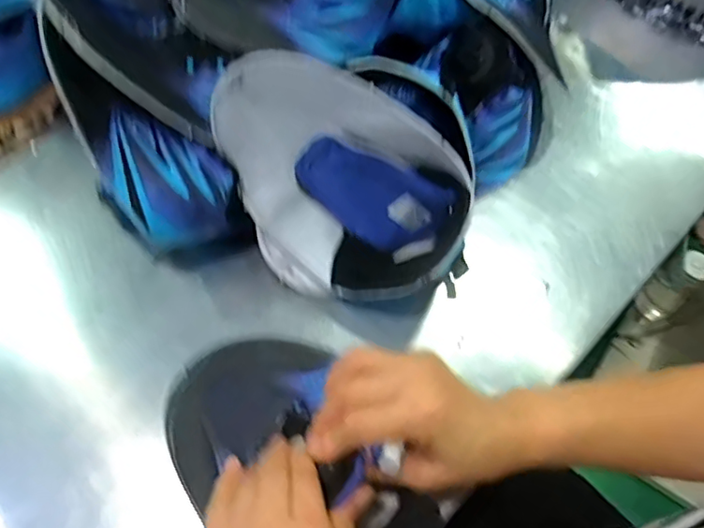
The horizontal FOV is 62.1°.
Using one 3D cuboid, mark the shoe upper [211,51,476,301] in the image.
[{"bbox_3d":[-0.007,-0.053,0.443,0.195,0.194,0.080,12,50,3],"label":"shoe upper"}]

